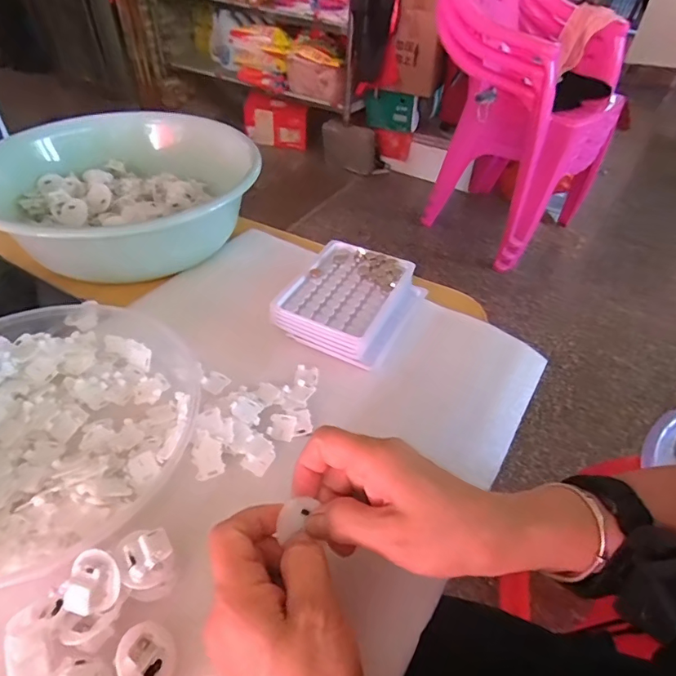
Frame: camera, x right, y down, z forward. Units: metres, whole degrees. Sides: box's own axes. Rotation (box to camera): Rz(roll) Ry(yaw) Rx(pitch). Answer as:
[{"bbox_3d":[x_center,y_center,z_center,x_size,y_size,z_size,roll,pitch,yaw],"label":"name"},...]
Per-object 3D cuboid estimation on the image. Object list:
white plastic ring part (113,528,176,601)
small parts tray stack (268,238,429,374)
[{"bbox_3d":[-0.111,0.130,0.270,0.027,0.027,0.030,-21,50,-24],"label":"white plastic ring part"},{"bbox_3d":[0.014,-0.037,0.450,0.109,0.036,0.126,22,47,17],"label":"small parts tray stack"}]

